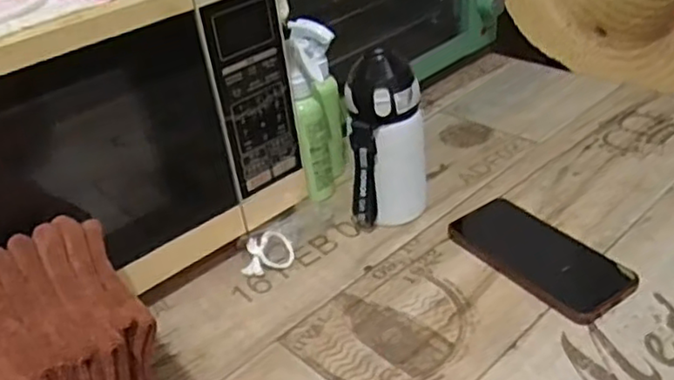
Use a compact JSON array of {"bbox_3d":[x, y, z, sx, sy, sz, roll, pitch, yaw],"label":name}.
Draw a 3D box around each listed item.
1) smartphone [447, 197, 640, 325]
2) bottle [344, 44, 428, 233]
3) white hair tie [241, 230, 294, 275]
[{"bbox_3d":[0.181,0.058,0.599,0.081,0.008,0.170,-27,38,-26],"label":"smartphone"},{"bbox_3d":[0.047,-0.040,0.632,0.075,0.168,0.061,-1,34,9],"label":"bottle"},{"bbox_3d":[-0.069,0.059,0.635,0.051,0.026,0.041,-13,34,-7],"label":"white hair tie"}]

